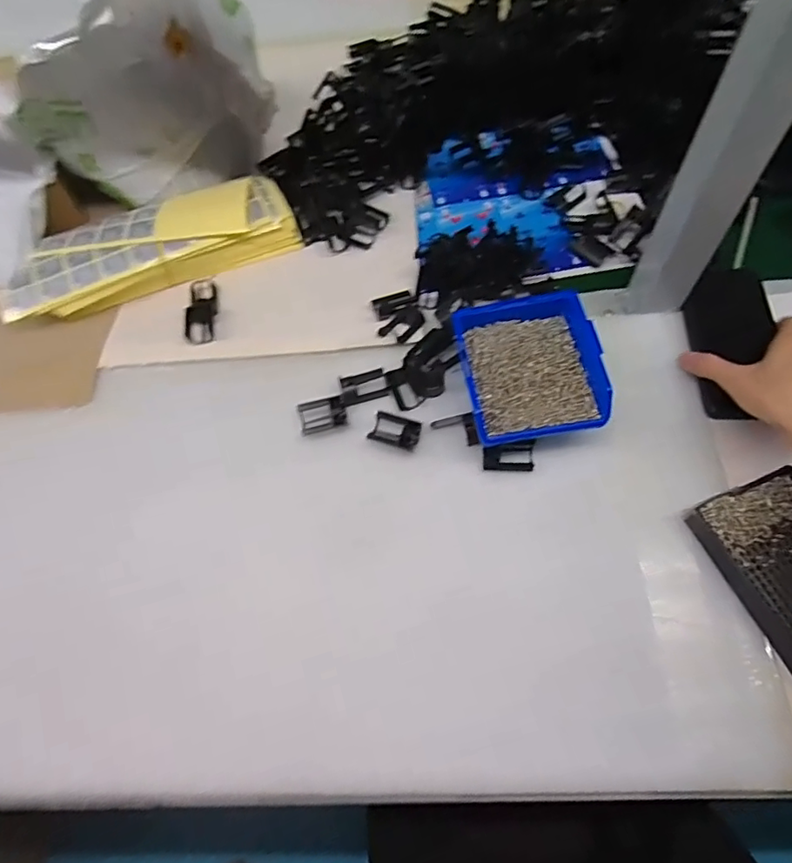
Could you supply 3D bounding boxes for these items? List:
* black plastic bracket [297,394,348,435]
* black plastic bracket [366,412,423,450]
[{"bbox_3d":[-0.066,-0.016,0.506,0.042,0.011,0.026,-13,62,-5],"label":"black plastic bracket"},{"bbox_3d":[0.000,-0.001,0.498,0.044,0.006,0.028,16,64,11],"label":"black plastic bracket"}]

